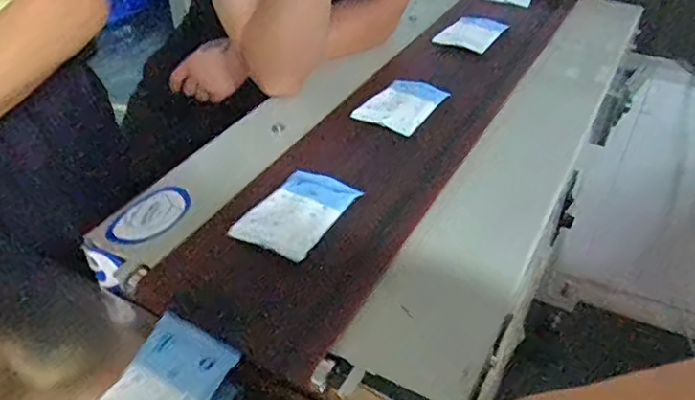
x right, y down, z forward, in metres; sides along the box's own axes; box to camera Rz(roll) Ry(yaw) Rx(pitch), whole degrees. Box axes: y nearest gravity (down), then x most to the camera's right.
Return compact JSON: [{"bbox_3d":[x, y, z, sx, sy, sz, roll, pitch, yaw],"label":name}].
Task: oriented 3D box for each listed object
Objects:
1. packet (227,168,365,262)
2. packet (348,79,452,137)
[{"bbox_3d":[-0.051,0.008,0.622,0.088,0.017,0.134,20,44,22],"label":"packet"},{"bbox_3d":[0.077,-0.130,0.794,0.083,0.011,0.127,23,46,25],"label":"packet"}]

